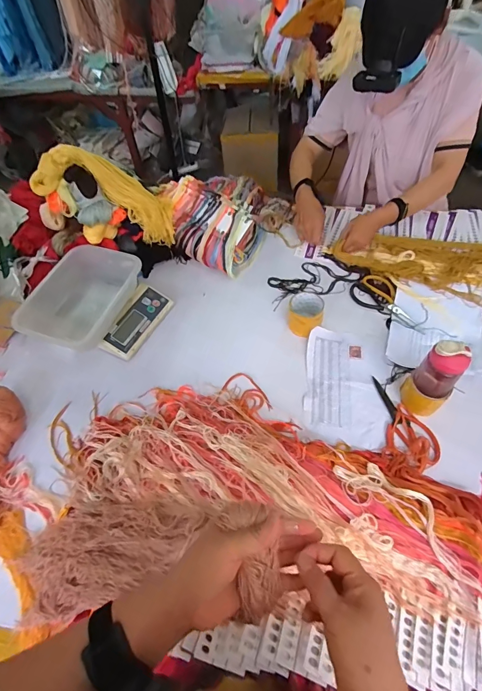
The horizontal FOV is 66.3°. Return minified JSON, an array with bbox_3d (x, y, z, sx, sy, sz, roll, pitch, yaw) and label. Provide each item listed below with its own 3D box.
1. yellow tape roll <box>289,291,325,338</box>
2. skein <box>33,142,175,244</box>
[{"bbox_3d":[0.156,-0.070,0.902,0.084,0.079,0.094,5,55,7],"label":"yellow tape roll"},{"bbox_3d":[-0.327,-0.392,0.961,0.358,0.122,0.126,24,51,-25],"label":"skein"}]

